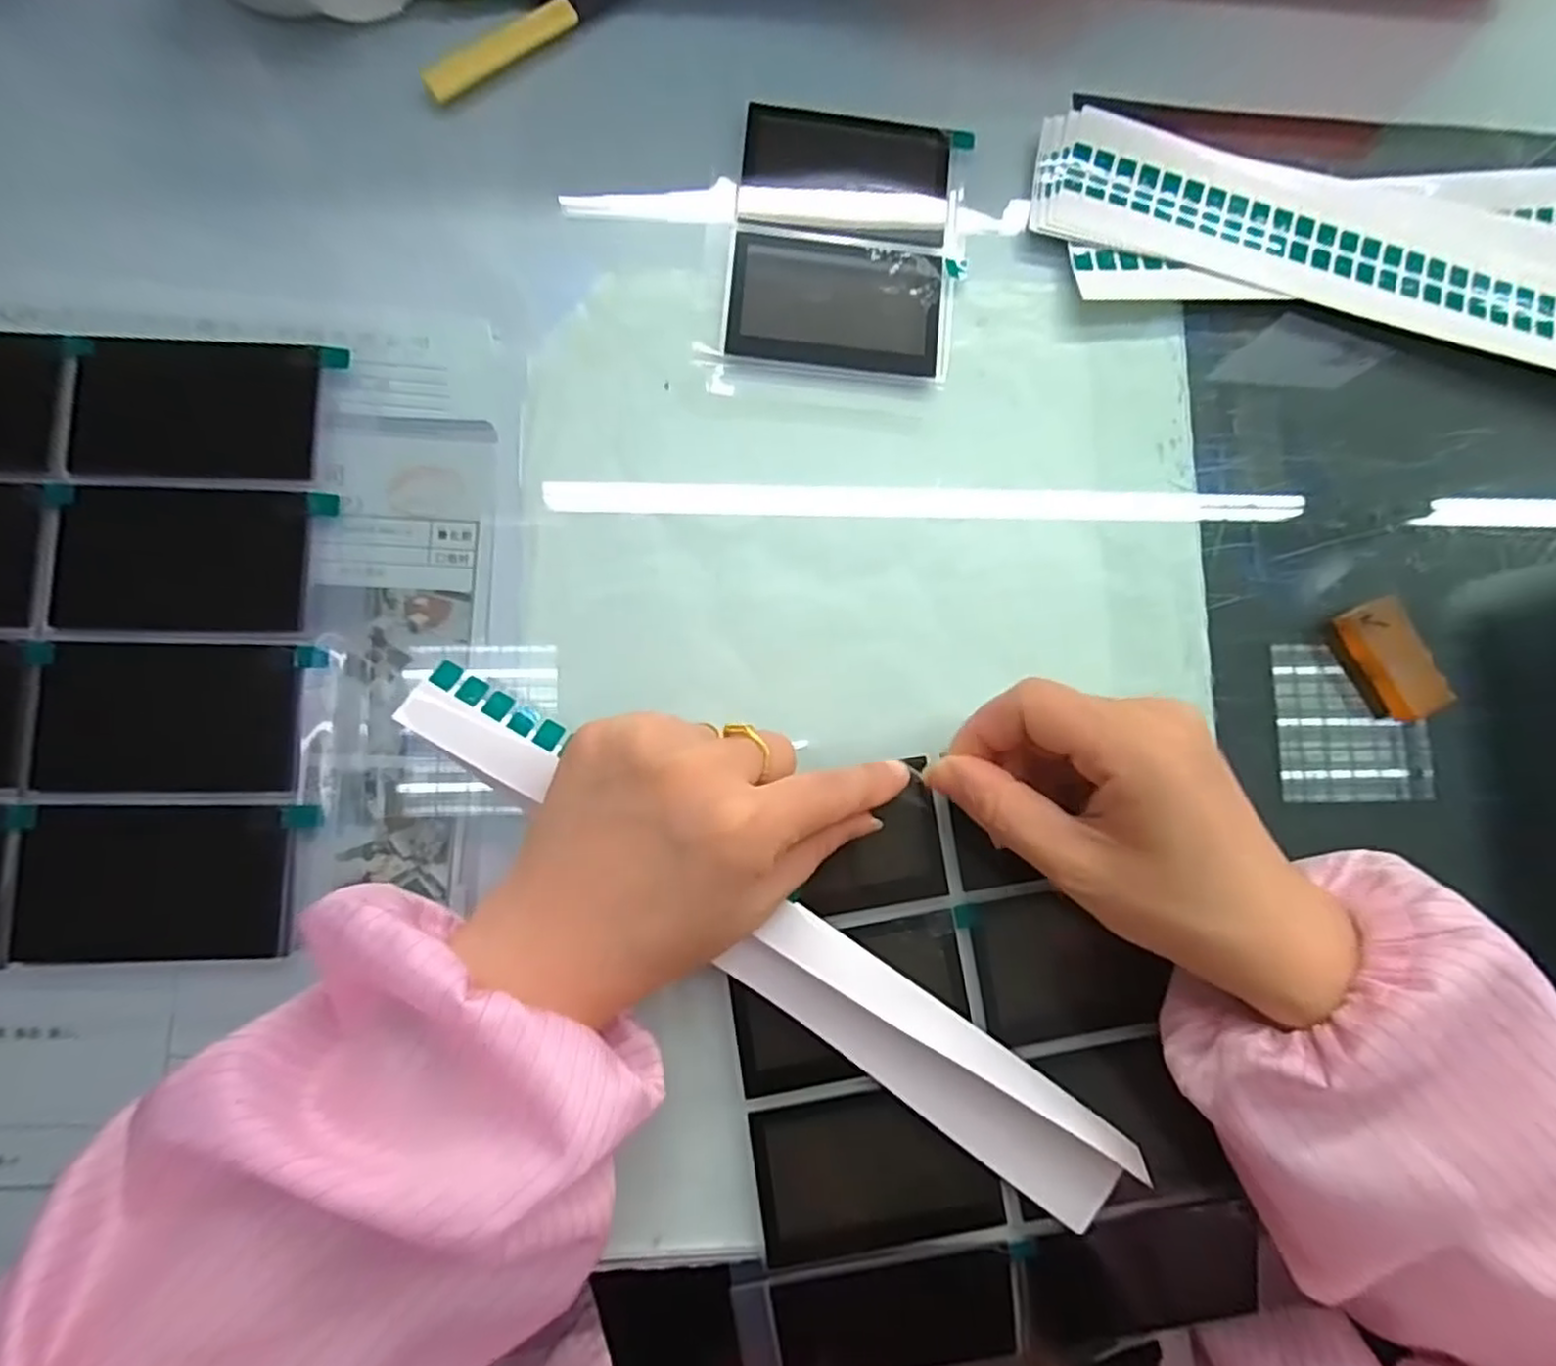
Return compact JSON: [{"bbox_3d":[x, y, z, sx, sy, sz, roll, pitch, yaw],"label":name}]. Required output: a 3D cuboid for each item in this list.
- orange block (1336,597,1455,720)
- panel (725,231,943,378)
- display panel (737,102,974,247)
[{"bbox_3d":[0.244,-0.010,0.276,0.020,0.012,0.047,-25,86,-6],"label":"orange block"},{"bbox_3d":[0.024,-0.155,0.285,0.085,0.004,0.053,6,84,-3],"label":"panel"},{"bbox_3d":[0.031,-0.213,0.292,0.089,0.004,0.056,6,84,-3],"label":"display panel"}]

